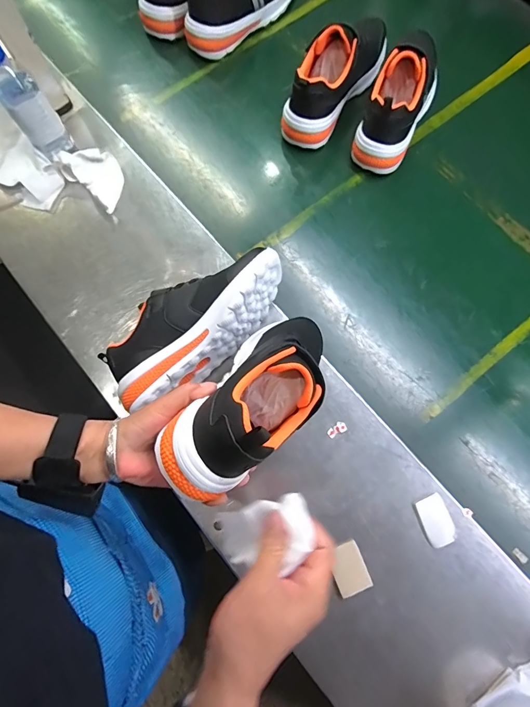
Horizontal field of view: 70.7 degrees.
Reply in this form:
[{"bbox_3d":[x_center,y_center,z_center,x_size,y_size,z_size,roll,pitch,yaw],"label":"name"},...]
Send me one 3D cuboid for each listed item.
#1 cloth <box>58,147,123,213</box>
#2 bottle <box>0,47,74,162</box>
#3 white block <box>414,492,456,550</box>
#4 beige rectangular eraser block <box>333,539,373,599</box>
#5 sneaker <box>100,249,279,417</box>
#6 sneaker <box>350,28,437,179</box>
[{"bbox_3d":[-0.264,-0.286,0.593,0.116,0.029,0.076,36,79,10],"label":"cloth"},{"bbox_3d":[-0.350,-0.368,0.542,0.057,0.158,0.069,-40,78,-9],"label":"bottle"},{"bbox_3d":[0.213,0.209,0.466,0.037,0.009,0.058,-24,76,-5],"label":"white block"},{"bbox_3d":[0.103,0.263,0.456,0.039,0.008,0.054,-21,76,-4],"label":"beige rectangular eraser block"},{"bbox_3d":[-0.090,-0.039,0.484,0.244,0.110,0.114,-43,78,-9],"label":"sneaker"},{"bbox_3d":[0.223,-0.416,0.593,0.081,0.120,0.239,25,77,7],"label":"sneaker"}]

